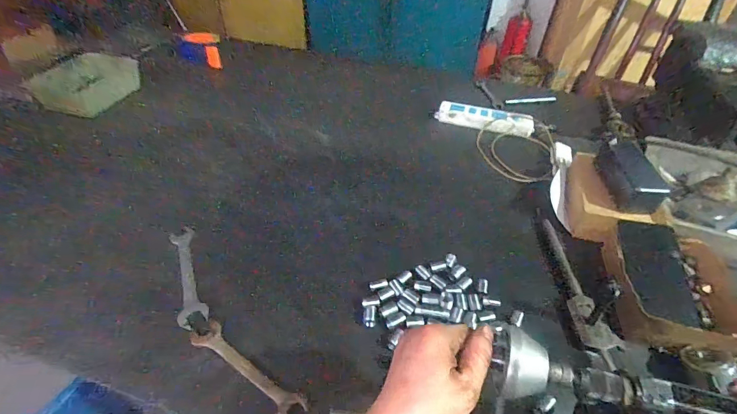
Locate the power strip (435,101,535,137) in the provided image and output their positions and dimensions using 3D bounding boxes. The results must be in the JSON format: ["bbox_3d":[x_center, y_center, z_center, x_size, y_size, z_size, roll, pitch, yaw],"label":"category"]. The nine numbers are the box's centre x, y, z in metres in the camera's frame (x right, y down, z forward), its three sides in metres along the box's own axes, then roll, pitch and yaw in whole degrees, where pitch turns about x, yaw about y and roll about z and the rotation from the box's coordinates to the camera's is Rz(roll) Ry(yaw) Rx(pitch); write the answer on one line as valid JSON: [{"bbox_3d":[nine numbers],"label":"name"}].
[{"bbox_3d":[0.258,-0.201,0.832,0.205,0.033,0.063,16,45,15],"label":"power strip"}]

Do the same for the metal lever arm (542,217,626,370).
[{"bbox_3d":[0.288,0.109,0.531,0.048,0.012,0.231,-1,44,-3],"label":"metal lever arm"}]

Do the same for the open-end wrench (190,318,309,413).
[{"bbox_3d":[-0.148,0.193,0.448,0.177,0.008,0.034,28,49,25],"label":"open-end wrench"}]

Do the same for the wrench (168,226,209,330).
[{"bbox_3d":[-0.261,0.096,0.538,0.036,0.014,0.178,-17,46,-19],"label":"wrench"}]

